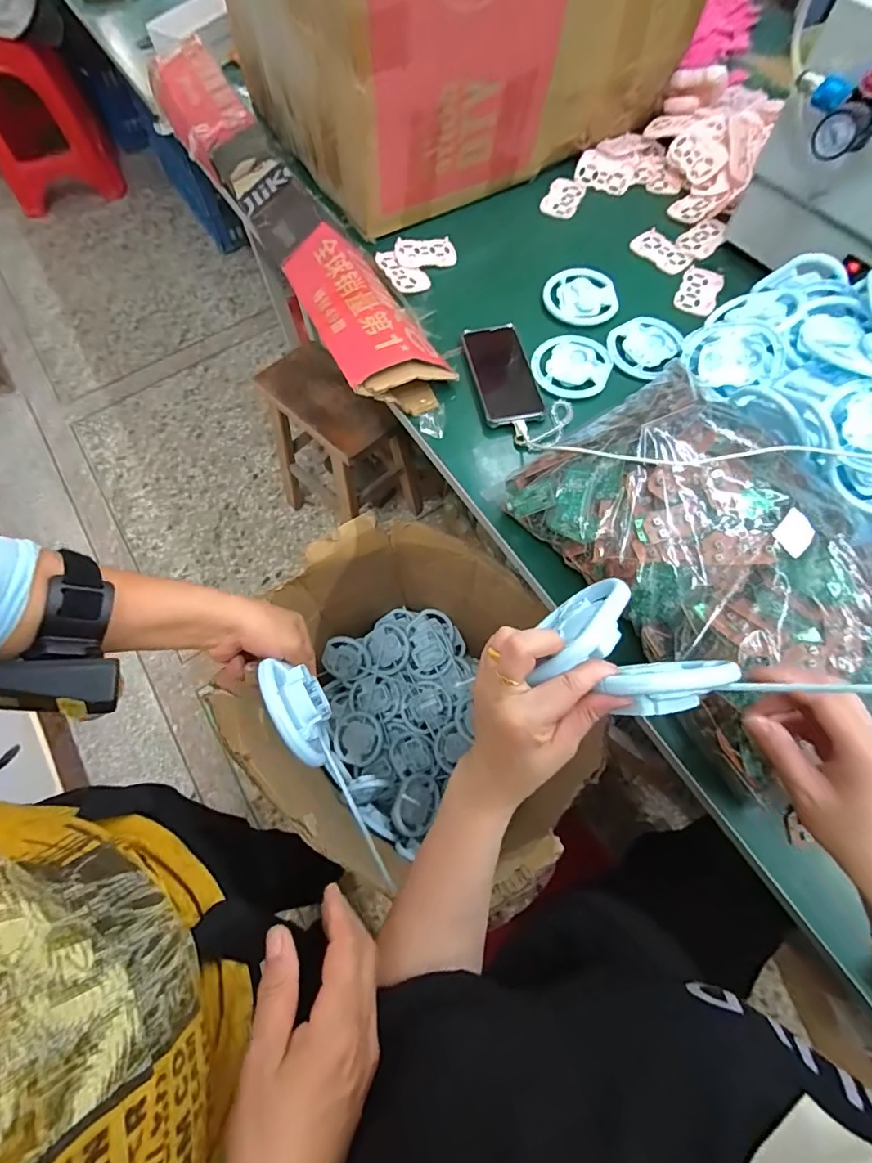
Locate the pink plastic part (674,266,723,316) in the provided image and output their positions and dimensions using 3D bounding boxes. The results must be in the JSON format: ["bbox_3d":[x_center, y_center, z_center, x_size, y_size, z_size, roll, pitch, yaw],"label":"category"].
[{"bbox_3d":[0.392,-0.436,0.730,0.057,0.011,0.104,23,70,10],"label":"pink plastic part"}]

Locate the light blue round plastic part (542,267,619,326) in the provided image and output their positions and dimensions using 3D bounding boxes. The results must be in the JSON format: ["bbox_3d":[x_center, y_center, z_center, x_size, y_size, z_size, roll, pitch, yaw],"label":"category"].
[{"bbox_3d":[0.210,-0.416,0.718,0.107,0.011,0.103,0,68,1],"label":"light blue round plastic part"}]

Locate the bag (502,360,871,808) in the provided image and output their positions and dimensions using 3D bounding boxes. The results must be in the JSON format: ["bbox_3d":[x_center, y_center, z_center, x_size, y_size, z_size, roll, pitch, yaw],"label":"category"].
[{"bbox_3d":[0.294,-0.029,0.501,0.295,0.121,0.392,-29,70,-10],"label":"bag"}]

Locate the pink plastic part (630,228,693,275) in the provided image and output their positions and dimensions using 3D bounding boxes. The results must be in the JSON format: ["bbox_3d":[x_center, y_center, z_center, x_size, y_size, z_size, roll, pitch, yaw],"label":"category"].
[{"bbox_3d":[0.354,-0.514,0.767,0.057,0.005,0.094,-35,71,-12],"label":"pink plastic part"}]

